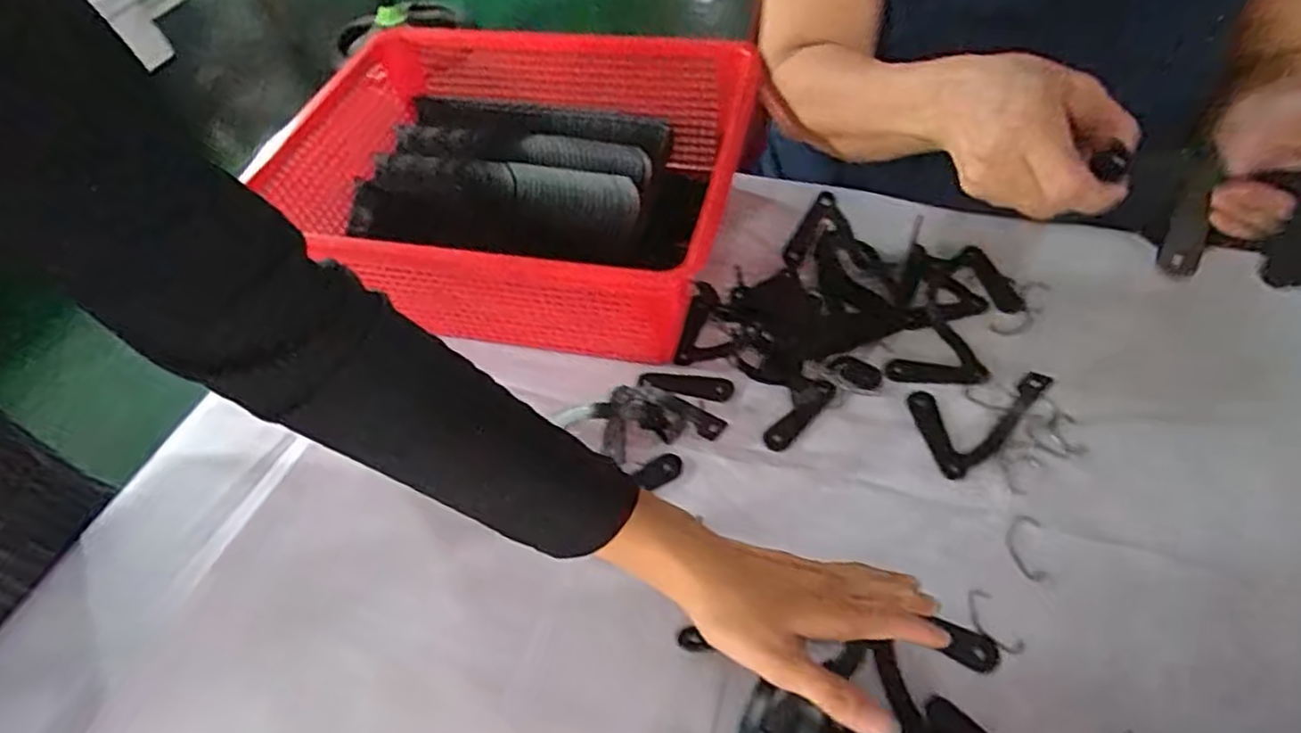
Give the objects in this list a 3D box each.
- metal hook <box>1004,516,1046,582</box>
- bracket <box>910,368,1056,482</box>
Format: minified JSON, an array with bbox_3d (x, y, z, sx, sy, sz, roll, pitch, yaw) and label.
[{"bbox_3d":[0.237,0.114,0.446,0.022,0.004,0.043,8,54,12],"label":"metal hook"},{"bbox_3d":[0.220,0.025,0.492,0.079,0.044,0.066,-31,56,-17],"label":"bracket"}]

